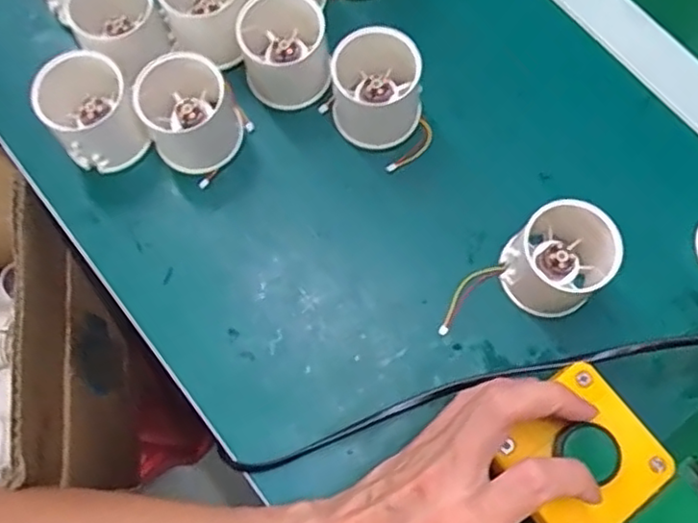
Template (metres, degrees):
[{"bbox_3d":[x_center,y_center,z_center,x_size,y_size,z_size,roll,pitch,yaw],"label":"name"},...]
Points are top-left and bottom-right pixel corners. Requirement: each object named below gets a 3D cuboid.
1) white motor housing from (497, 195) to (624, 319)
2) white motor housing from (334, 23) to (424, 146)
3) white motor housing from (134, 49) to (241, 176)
[{"bbox_3d":[0.119,-0.002,0.370,0.060,0.051,0.053,-42,76,-11],"label":"white motor housing"},{"bbox_3d":[0.017,-0.108,0.411,0.054,0.063,0.054,0,72,1],"label":"white motor housing"},{"bbox_3d":[-0.095,-0.086,0.402,0.051,0.065,0.047,0,72,1],"label":"white motor housing"}]

